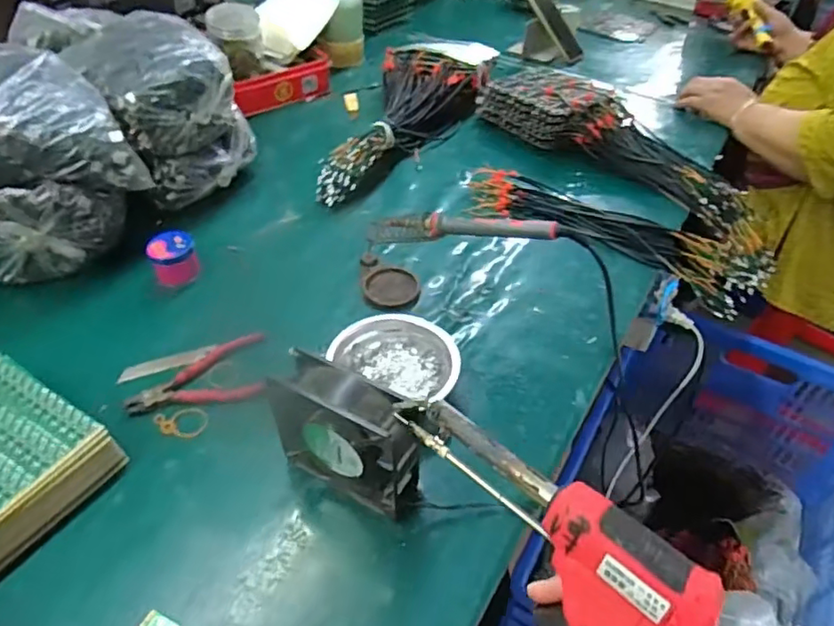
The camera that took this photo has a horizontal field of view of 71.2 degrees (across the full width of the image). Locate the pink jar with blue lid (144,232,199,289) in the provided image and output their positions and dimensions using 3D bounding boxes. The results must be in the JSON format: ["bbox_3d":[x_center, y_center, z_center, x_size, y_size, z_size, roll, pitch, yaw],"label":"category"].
[{"bbox_3d":[-0.290,-0.068,0.699,0.045,0.052,0.049,0,43,0],"label":"pink jar with blue lid"}]

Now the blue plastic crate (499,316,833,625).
[{"bbox_3d":[0.502,0.392,0.996,0.449,0.352,0.675,23,47,19],"label":"blue plastic crate"}]

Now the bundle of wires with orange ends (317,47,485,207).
[{"bbox_3d":[-0.010,-0.302,0.918,0.181,0.082,0.384,11,45,7],"label":"bundle of wires with orange ends"}]

